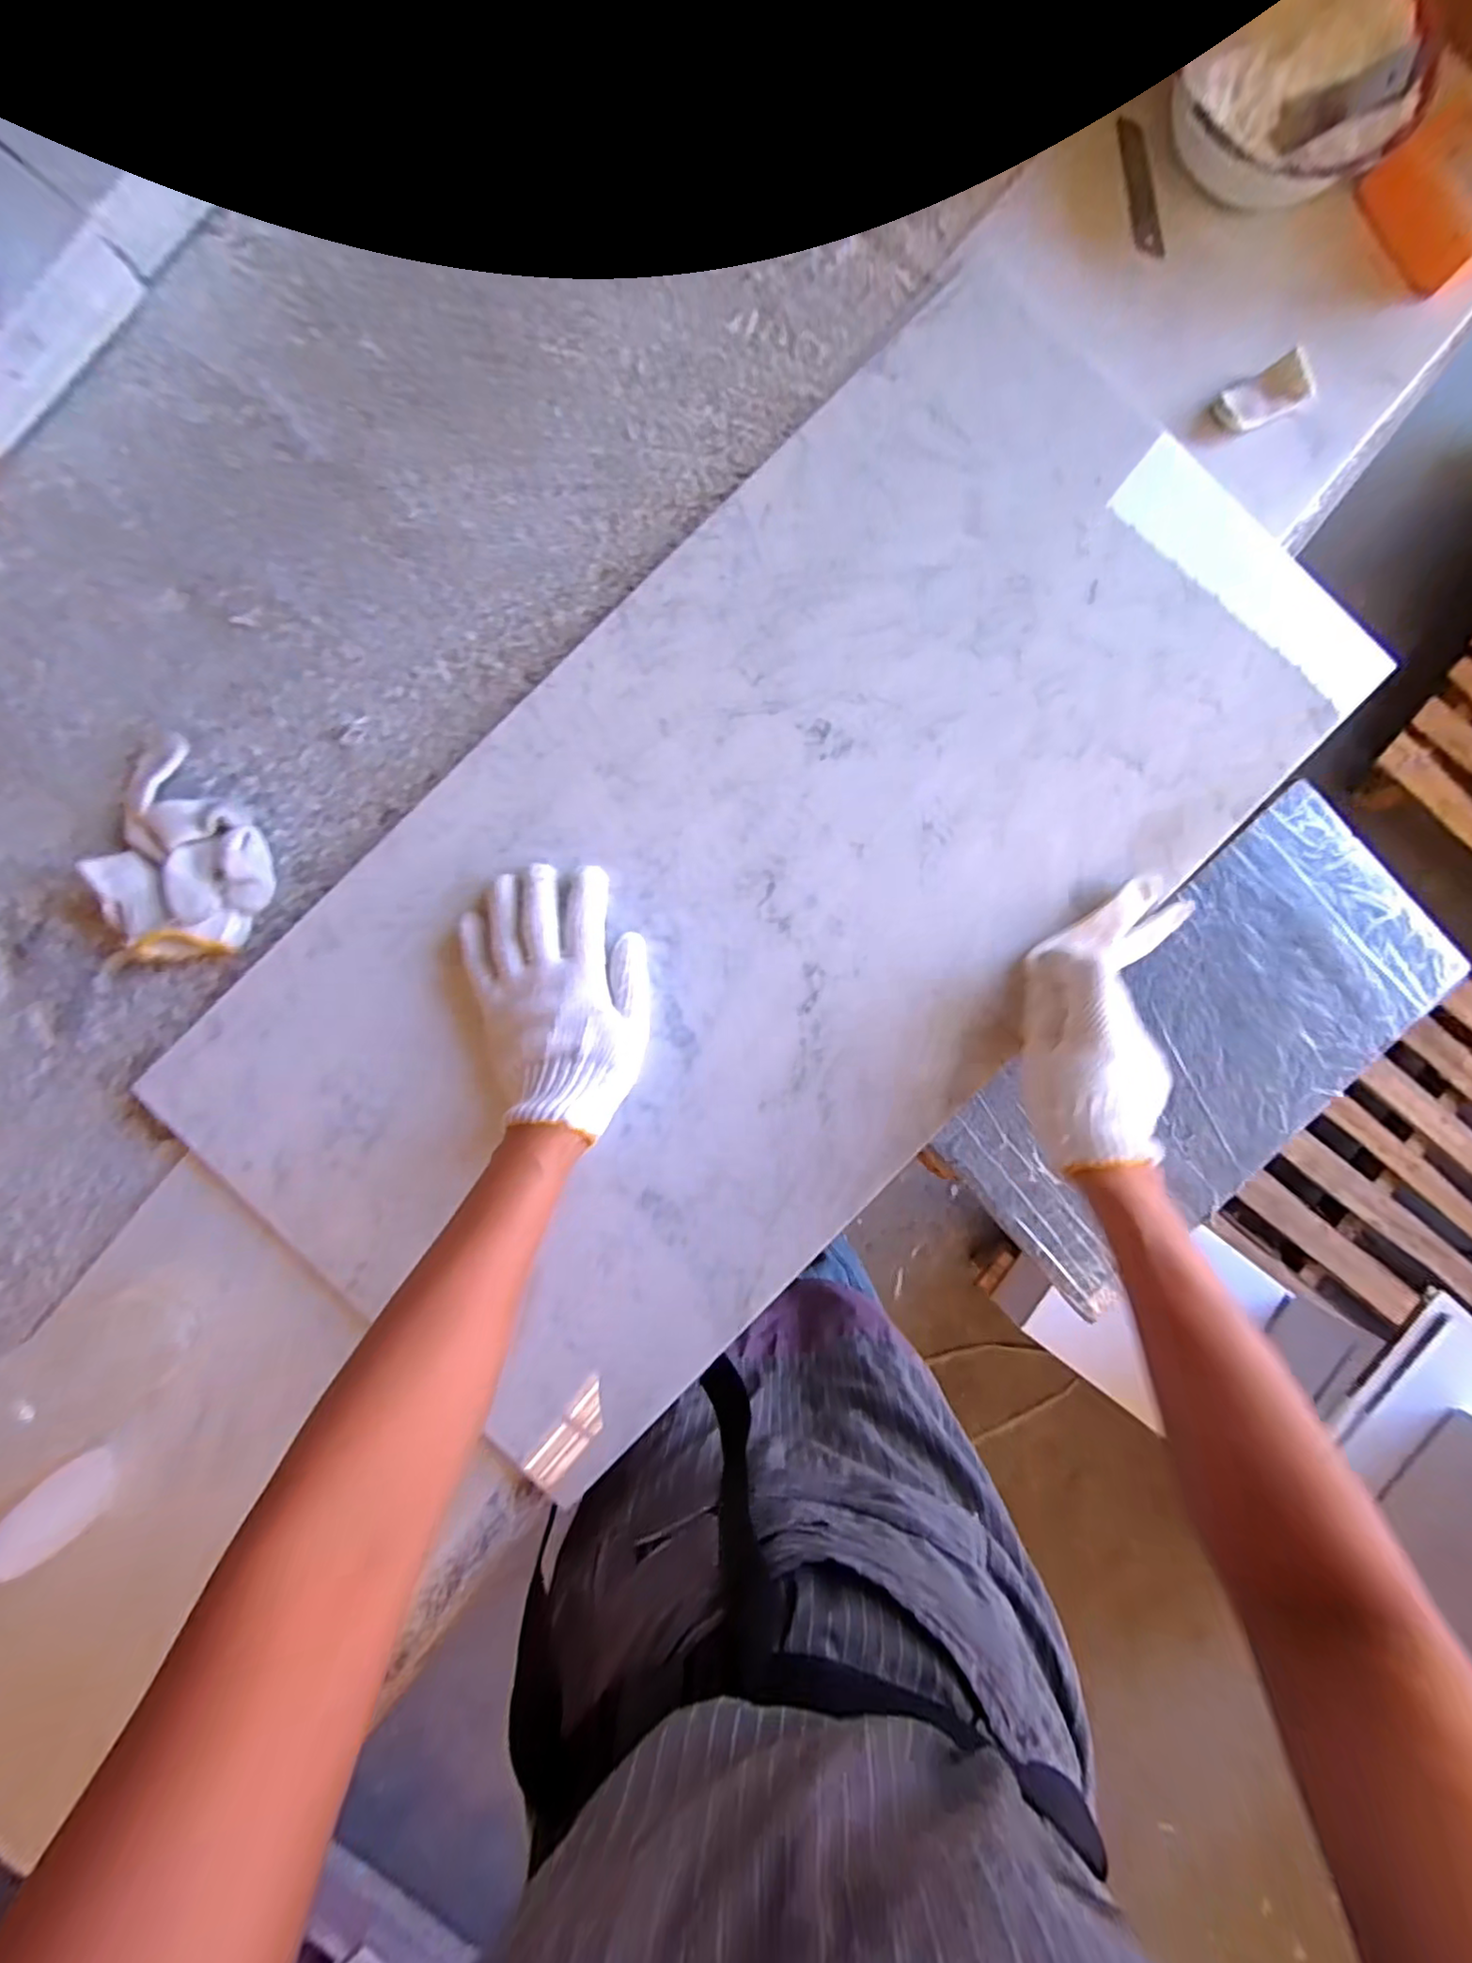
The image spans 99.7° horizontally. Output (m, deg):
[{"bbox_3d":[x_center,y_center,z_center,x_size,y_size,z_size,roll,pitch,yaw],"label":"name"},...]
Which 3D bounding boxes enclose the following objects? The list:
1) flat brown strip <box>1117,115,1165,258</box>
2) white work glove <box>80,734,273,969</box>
[{"bbox_3d":[0.289,-0.565,0.443,0.020,0.004,0.098,-9,91,1],"label":"flat brown strip"},{"bbox_3d":[-0.368,-0.086,0.416,0.095,0.035,0.148,7,87,0],"label":"white work glove"}]

